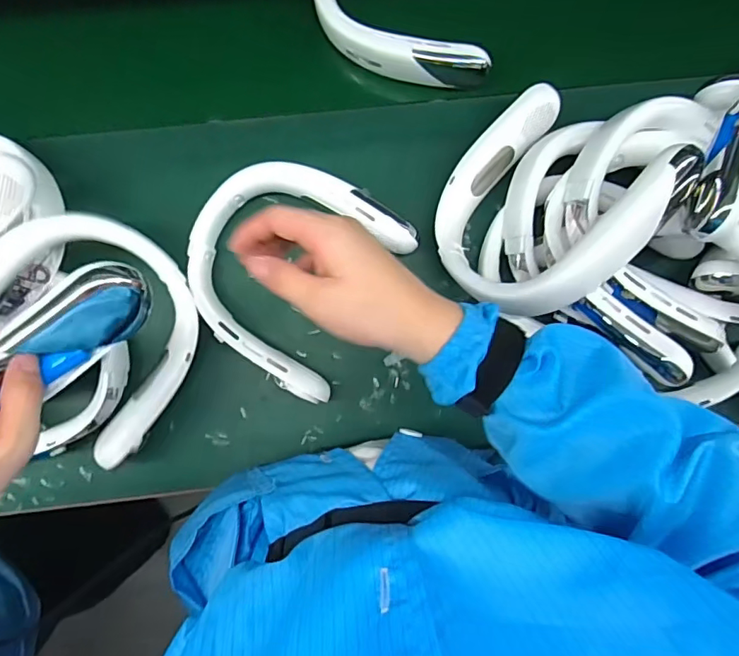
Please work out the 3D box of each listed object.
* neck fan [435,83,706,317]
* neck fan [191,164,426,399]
[{"bbox_3d":[0.158,-0.112,0.492,0.200,0.062,0.195,-50,50,13],"label":"neck fan"},{"bbox_3d":[-0.083,-0.058,0.540,0.194,0.050,0.203,31,88,-1],"label":"neck fan"}]

